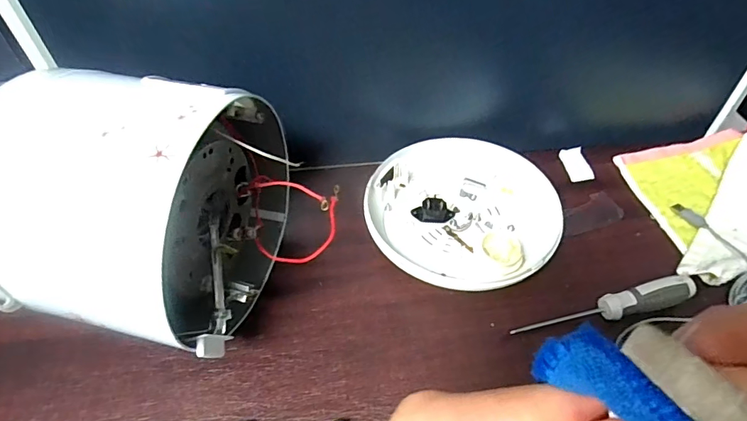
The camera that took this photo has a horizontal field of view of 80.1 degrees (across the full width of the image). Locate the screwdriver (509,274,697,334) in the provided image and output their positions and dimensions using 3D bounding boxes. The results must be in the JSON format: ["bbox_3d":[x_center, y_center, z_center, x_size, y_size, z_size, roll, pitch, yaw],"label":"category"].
[{"bbox_3d":[0.214,0.093,0.410,0.174,0.022,0.025,-11,49,-8],"label":"screwdriver"}]

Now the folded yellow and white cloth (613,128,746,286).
[{"bbox_3d":[0.417,-0.020,0.504,0.232,0.023,0.183,-11,49,-8],"label":"folded yellow and white cloth"}]

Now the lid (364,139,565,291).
[{"bbox_3d":[0.097,-0.001,0.489,0.199,0.033,0.180,25,54,23],"label":"lid"}]

